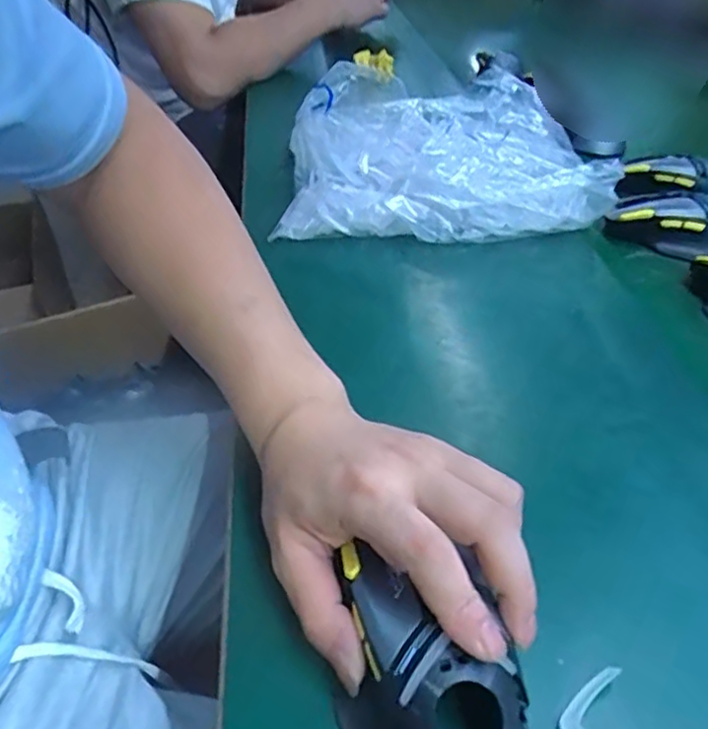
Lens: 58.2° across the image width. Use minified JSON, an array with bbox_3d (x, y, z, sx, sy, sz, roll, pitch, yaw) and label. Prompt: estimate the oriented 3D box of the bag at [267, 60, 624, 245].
[{"bbox_3d":[0.088,-0.222,0.641,0.295,0.086,0.276,2,40,5],"label":"bag"}]

